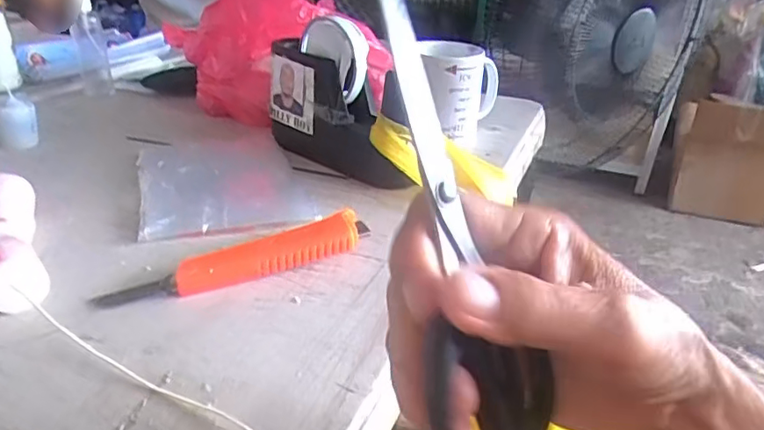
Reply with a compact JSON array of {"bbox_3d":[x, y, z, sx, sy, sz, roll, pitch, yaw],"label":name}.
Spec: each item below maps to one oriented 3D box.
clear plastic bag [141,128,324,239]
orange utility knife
[{"bbox_3d":[-0.148,-0.034,0.532,0.132,0.010,0.220,-8,29,-19],"label":"clear plastic bag"},{"bbox_3d":[-0.093,0.029,0.389,0.178,0.025,0.026,-11,30,-24],"label":"orange utility knife"}]

